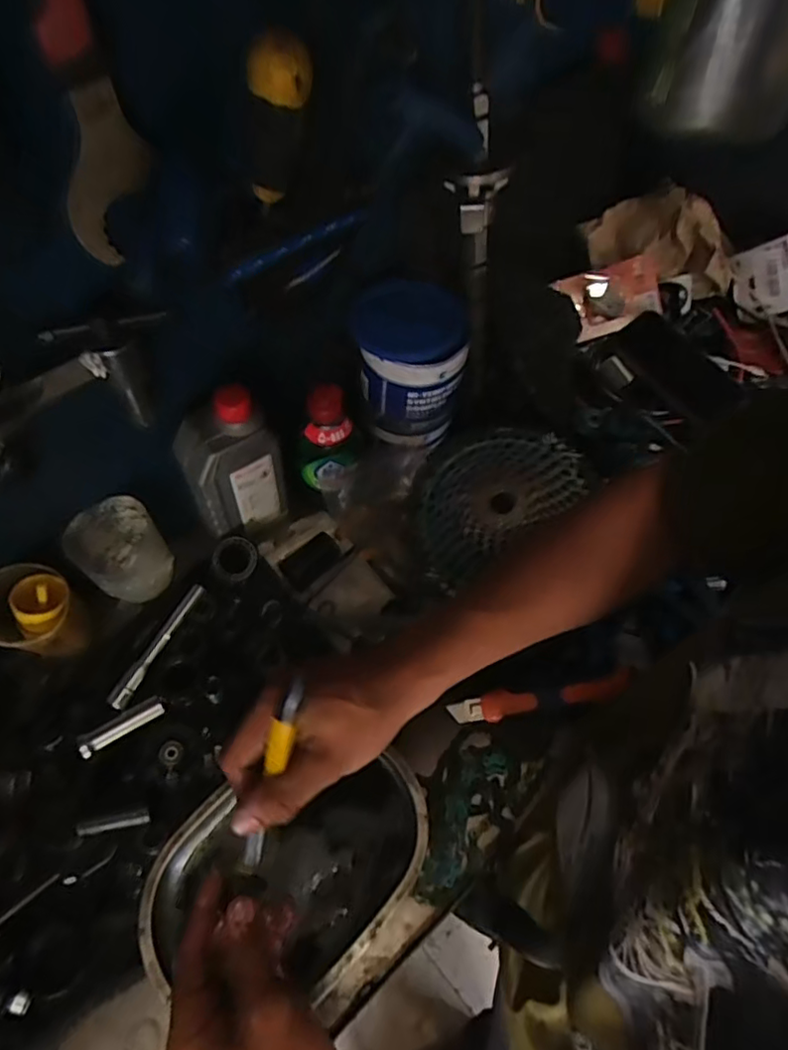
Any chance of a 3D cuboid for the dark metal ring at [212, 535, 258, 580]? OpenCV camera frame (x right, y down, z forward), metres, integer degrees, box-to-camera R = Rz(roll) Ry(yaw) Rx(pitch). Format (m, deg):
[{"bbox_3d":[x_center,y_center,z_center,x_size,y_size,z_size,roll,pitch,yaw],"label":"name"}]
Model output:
[{"bbox_3d":[-0.155,0.032,0.585,0.042,0.008,0.042,0,87,-8],"label":"dark metal ring"}]

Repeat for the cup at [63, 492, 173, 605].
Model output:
[{"bbox_3d":[-0.244,0.025,0.542,0.070,0.082,0.058,-27,63,-16],"label":"cup"}]

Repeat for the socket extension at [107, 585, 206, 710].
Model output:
[{"bbox_3d":[-0.213,0.108,0.546,0.017,0.012,0.125,22,61,11],"label":"socket extension"}]

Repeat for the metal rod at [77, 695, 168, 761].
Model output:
[{"bbox_3d":[-0.228,0.168,0.505,0.070,0.019,0.017,-34,65,-20],"label":"metal rod"}]

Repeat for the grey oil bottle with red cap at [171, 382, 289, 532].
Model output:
[{"bbox_3d":[-0.148,-0.048,0.553,0.087,0.174,0.053,-20,61,-13],"label":"grey oil bottle with red cap"}]

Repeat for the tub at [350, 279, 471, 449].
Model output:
[{"bbox_3d":[0.018,-0.151,0.577,0.101,0.136,0.090,10,59,5],"label":"tub"}]

